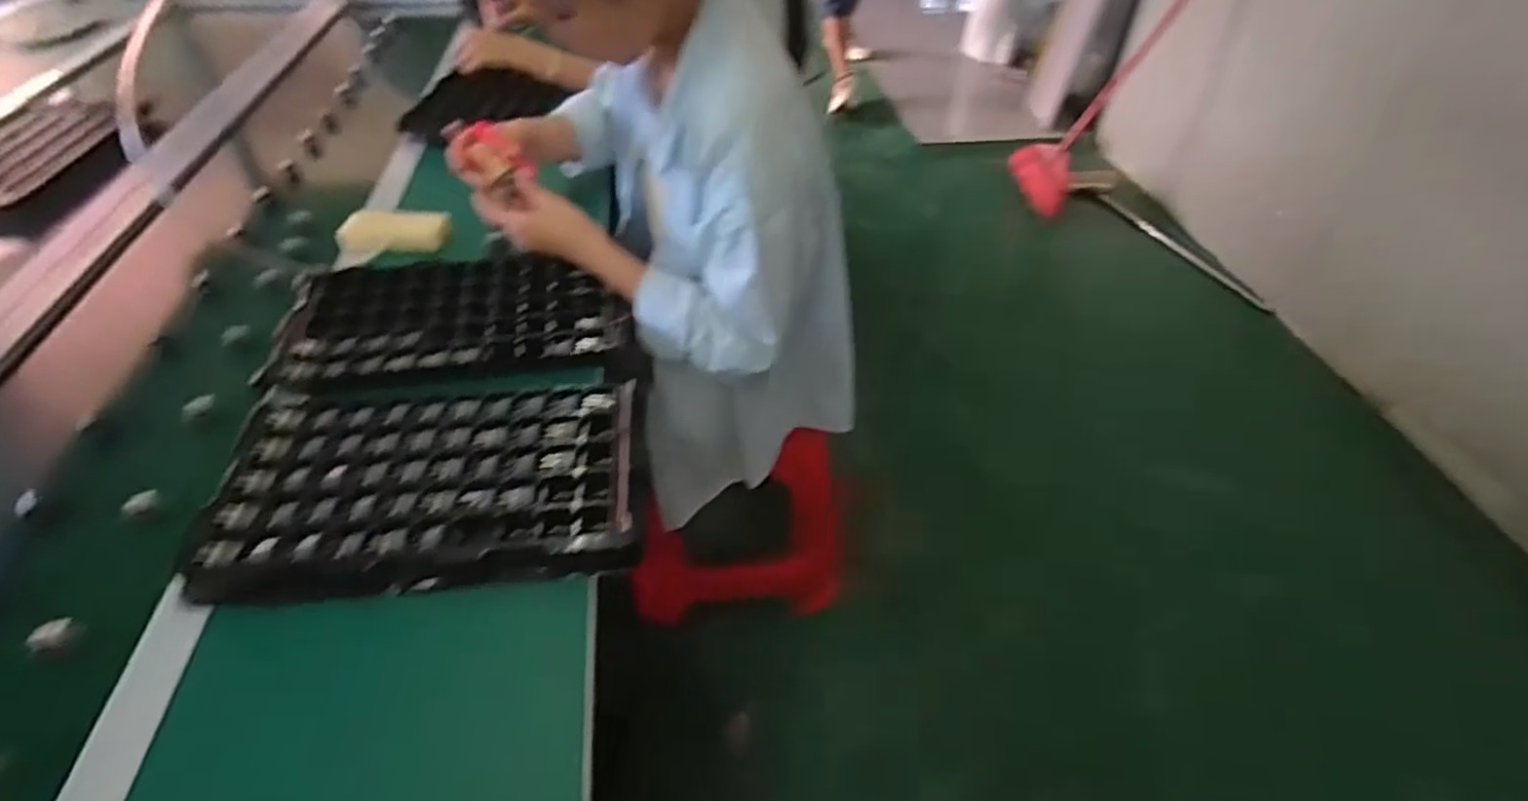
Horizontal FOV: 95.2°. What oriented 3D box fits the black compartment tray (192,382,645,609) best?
[{"bbox_3d":[-0.295,0.072,0.625,0.357,0.034,0.224,-3,44,-7],"label":"black compartment tray"}]

